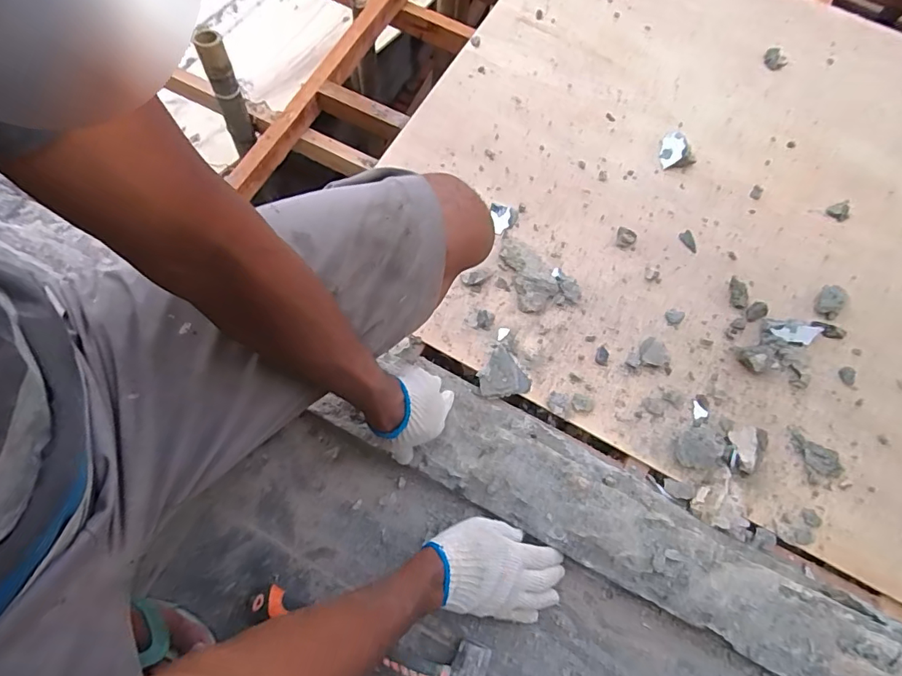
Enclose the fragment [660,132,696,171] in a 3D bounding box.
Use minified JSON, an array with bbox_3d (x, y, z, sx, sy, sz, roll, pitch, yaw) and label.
[{"bbox_3d":[0.447,-0.377,0.983,0.059,0.021,0.081,-8,71,-2],"label":"fragment"}]

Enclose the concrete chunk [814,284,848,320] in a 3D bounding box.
[{"bbox_3d":[0.682,-0.064,0.885,0.042,0.026,0.066,39,76,13],"label":"concrete chunk"}]

